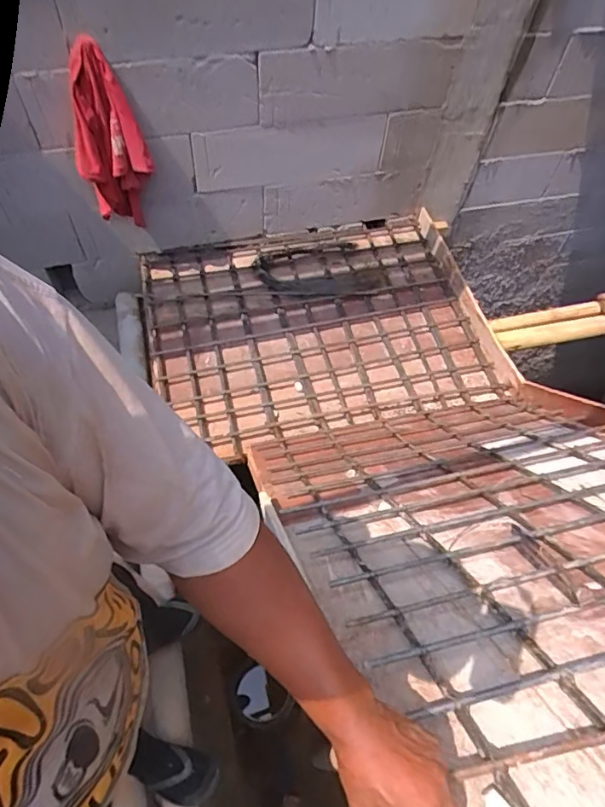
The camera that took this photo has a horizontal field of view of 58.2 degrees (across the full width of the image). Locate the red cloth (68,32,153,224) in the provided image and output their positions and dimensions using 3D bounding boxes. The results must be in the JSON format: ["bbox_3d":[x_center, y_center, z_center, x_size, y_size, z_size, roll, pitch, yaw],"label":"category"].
[{"bbox_3d":[-0.522,-0.689,1.482,0.194,0.490,0.058,-13,60,-12],"label":"red cloth"}]

